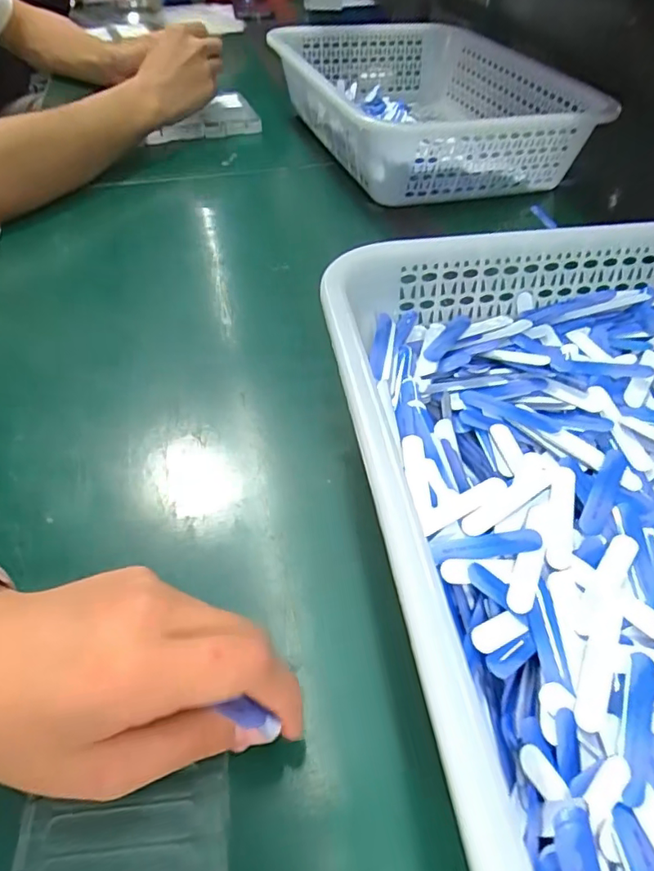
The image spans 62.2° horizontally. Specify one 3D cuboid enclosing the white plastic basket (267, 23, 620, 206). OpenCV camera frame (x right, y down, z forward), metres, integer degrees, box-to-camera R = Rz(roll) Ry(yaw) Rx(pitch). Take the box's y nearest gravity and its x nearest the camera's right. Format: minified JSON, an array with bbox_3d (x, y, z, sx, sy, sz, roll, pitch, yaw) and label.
[{"bbox_3d":[0.113,-0.380,0.624,0.264,0.078,0.359,-13,50,-13],"label":"white plastic basket"}]

